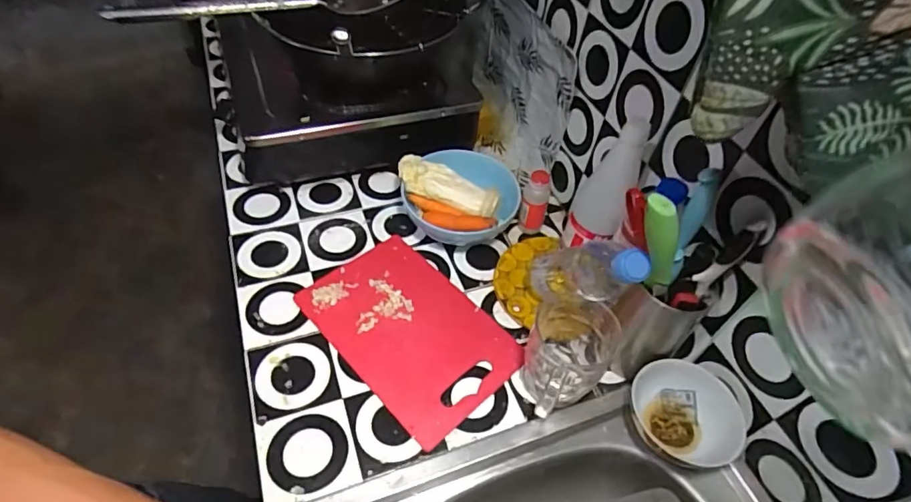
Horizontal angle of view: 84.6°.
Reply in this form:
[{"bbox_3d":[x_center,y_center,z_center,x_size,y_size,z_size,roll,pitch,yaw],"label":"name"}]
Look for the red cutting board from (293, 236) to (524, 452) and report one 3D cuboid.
[{"bbox_3d":[-0.060,0.096,0.646,0.175,0.012,0.267,-35,61,-29],"label":"red cutting board"}]

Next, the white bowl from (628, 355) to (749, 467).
[{"bbox_3d":[0.257,0.185,0.555,0.121,0.056,0.110,2,50,-3],"label":"white bowl"}]

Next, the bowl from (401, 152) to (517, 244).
[{"bbox_3d":[0.012,-0.074,0.737,0.172,0.083,0.159,2,50,-3],"label":"bowl"}]

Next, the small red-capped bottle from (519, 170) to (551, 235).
[{"bbox_3d":[0.116,-0.072,0.721,0.034,0.091,0.029,25,52,16],"label":"small red-capped bottle"}]

